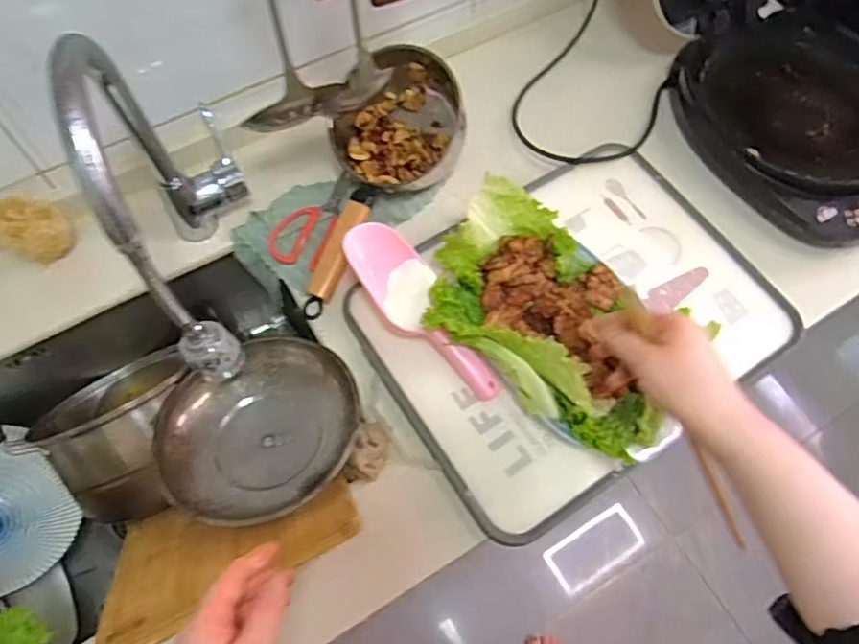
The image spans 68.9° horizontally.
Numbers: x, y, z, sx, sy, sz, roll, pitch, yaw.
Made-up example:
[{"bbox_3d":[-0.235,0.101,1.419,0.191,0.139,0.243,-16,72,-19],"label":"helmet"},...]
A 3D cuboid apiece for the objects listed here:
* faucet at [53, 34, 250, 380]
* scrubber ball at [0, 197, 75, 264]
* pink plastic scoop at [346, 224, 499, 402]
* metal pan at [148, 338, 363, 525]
[{"bbox_3d":[-0.236,-0.114,0.598,0.090,0.324,0.280,-16,67,-9],"label":"faucet"},{"bbox_3d":[-0.452,-0.105,0.721,0.068,0.072,0.068,39,70,15],"label":"scrubber ball"},{"bbox_3d":[-0.008,-0.007,0.680,0.077,0.071,0.221,-31,70,-15],"label":"pink plastic scoop"},{"bbox_3d":[-0.191,0.117,0.695,0.205,0.063,0.214,5,65,1],"label":"metal pan"}]

